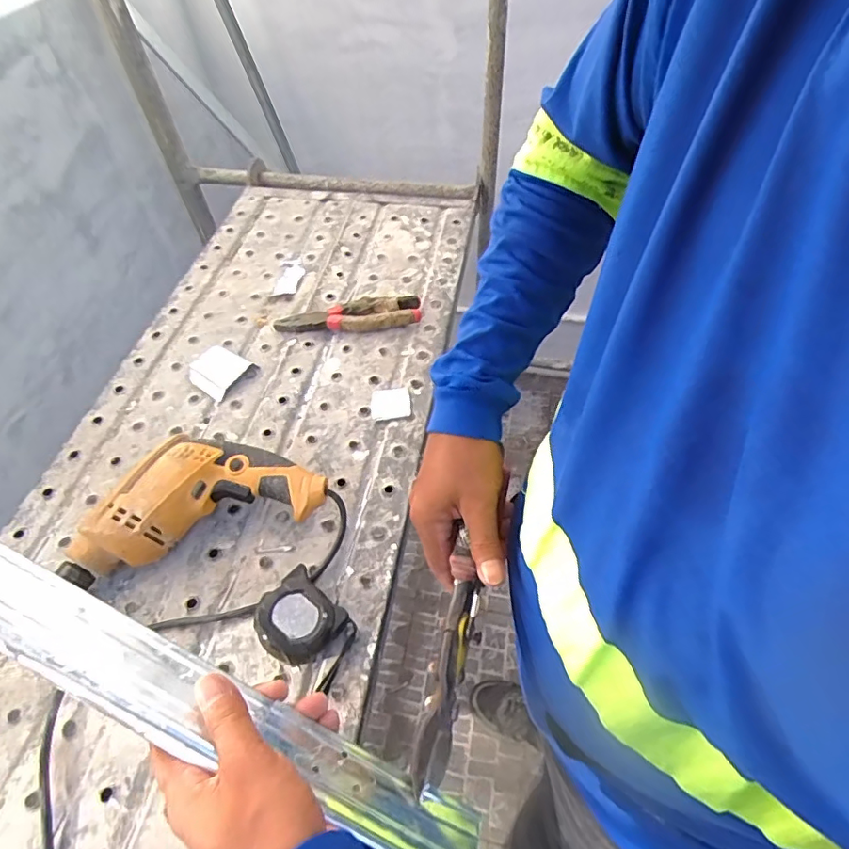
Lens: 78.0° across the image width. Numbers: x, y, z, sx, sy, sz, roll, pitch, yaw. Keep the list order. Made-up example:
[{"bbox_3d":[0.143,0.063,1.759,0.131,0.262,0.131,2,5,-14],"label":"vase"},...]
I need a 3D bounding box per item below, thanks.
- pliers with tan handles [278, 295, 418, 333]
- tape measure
[{"bbox_3d":[-0.102,-0.145,0.703,0.190,0.021,0.058,-9,53,-5],"label":"pliers with tan handles"},{"bbox_3d":[-0.109,0.170,0.456,0.064,0.041,0.066,33,61,23],"label":"tape measure"}]

